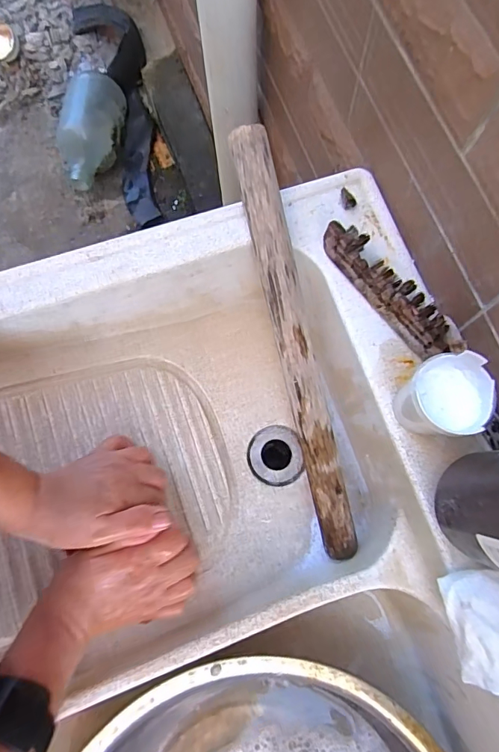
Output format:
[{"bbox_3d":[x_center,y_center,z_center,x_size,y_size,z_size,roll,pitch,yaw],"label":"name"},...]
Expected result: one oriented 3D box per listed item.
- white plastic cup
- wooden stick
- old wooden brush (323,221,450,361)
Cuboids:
[{"bbox_3d":[0.148,0.015,0.351,0.058,0.064,0.052,18,78,6],"label":"white plastic cup"},{"bbox_3d":[0.044,-0.015,0.413,0.035,0.019,0.398,-14,100,-2],"label":"wooden stick"},{"bbox_3d":[0.119,-0.076,0.391,0.032,0.032,0.135,-39,79,-7],"label":"old wooden brush"}]

